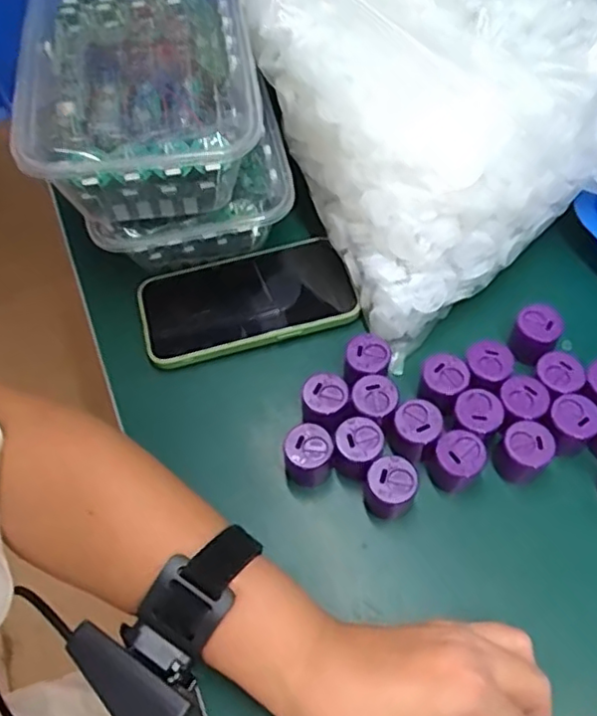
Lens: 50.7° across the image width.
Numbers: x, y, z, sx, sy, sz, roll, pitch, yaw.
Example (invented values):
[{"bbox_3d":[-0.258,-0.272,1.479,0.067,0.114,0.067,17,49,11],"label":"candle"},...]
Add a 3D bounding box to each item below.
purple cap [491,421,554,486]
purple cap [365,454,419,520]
[{"bbox_3d":[0.133,0.057,0.375,0.028,0.039,0.025,28,65,18],"label":"purple cap"},{"bbox_3d":[0.054,0.076,0.367,0.026,0.034,0.026,-1,60,2],"label":"purple cap"}]

